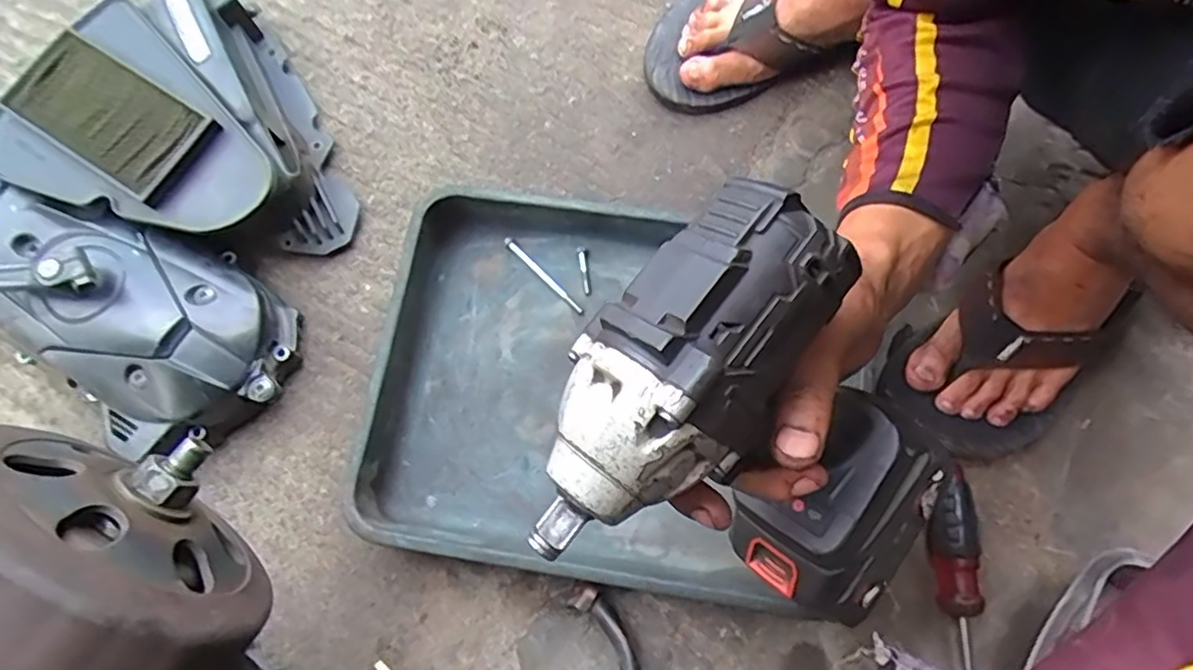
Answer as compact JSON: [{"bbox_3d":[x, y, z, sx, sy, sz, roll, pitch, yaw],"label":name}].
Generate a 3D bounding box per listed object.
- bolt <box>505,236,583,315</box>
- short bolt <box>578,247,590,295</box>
[{"bbox_3d":[-0.043,-0.049,0.530,0.089,0.009,0.007,44,83,9],"label":"bolt"},{"bbox_3d":[-0.010,-0.053,0.531,0.008,0.004,0.042,-9,79,0],"label":"short bolt"}]

